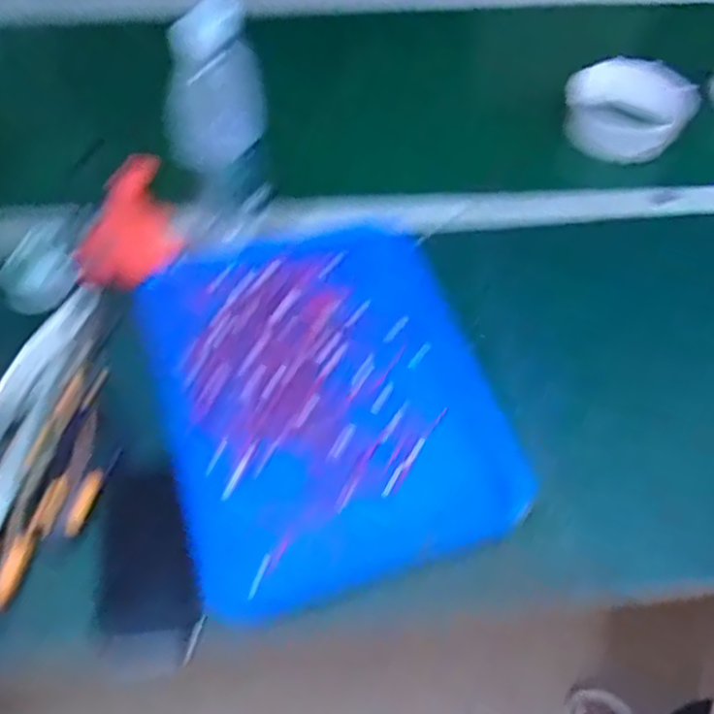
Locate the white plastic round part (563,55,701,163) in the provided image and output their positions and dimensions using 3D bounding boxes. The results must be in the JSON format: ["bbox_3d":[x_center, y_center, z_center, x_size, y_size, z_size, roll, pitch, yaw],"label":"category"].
[{"bbox_3d":[0.325,-0.295,0.885,0.140,0.092,0.140,1,54,-2],"label":"white plastic round part"}]

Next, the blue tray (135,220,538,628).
[{"bbox_3d":[-0.028,0.023,0.622,0.270,0.034,0.343,-15,56,-13],"label":"blue tray"}]

